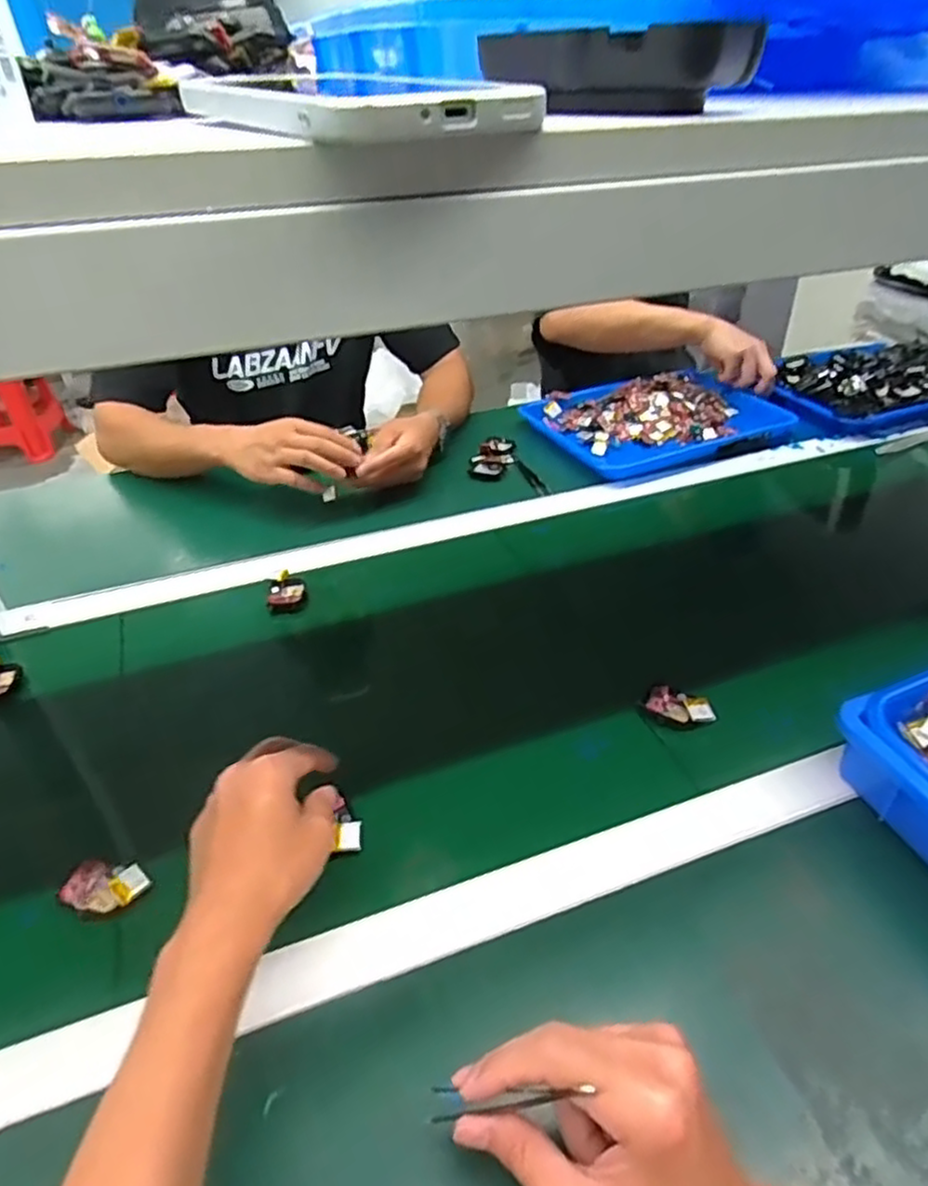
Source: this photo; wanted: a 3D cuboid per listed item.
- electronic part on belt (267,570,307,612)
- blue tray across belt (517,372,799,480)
[{"bbox_3d":[-0.181,-0.003,0.720,0.038,0.018,0.047,-10,35,-6],"label":"electronic part on belt"},{"bbox_3d":[0.282,-0.248,1.010,0.349,0.051,0.232,-15,36,-12],"label":"blue tray across belt"}]

